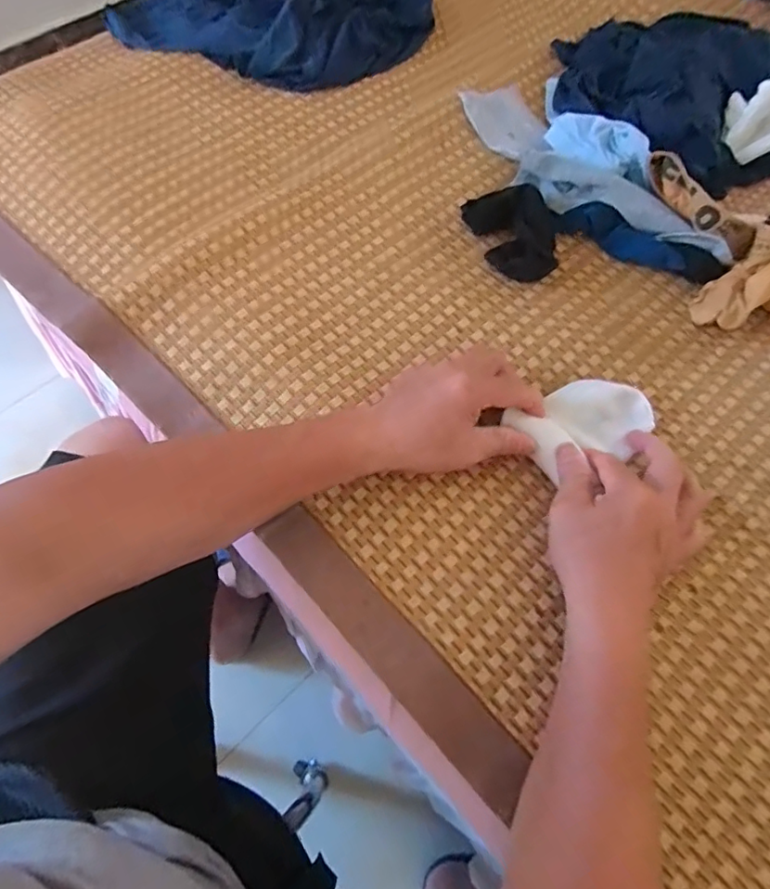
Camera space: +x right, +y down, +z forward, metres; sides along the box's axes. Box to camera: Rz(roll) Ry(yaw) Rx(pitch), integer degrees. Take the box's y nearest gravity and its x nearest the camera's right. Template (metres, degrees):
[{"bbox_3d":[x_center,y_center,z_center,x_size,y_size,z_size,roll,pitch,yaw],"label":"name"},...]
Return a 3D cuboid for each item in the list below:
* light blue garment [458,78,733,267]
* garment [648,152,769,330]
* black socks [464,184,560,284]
[{"bbox_3d":[0.205,-0.299,0.563,0.119,0.056,0.342,-23,70,-11],"label":"light blue garment"},{"bbox_3d":[0.375,-0.212,0.520,0.181,0.077,0.186,-13,68,-7],"label":"garment"},{"bbox_3d":[0.131,-0.215,0.528,0.071,0.032,0.109,-21,69,-10],"label":"black socks"}]

